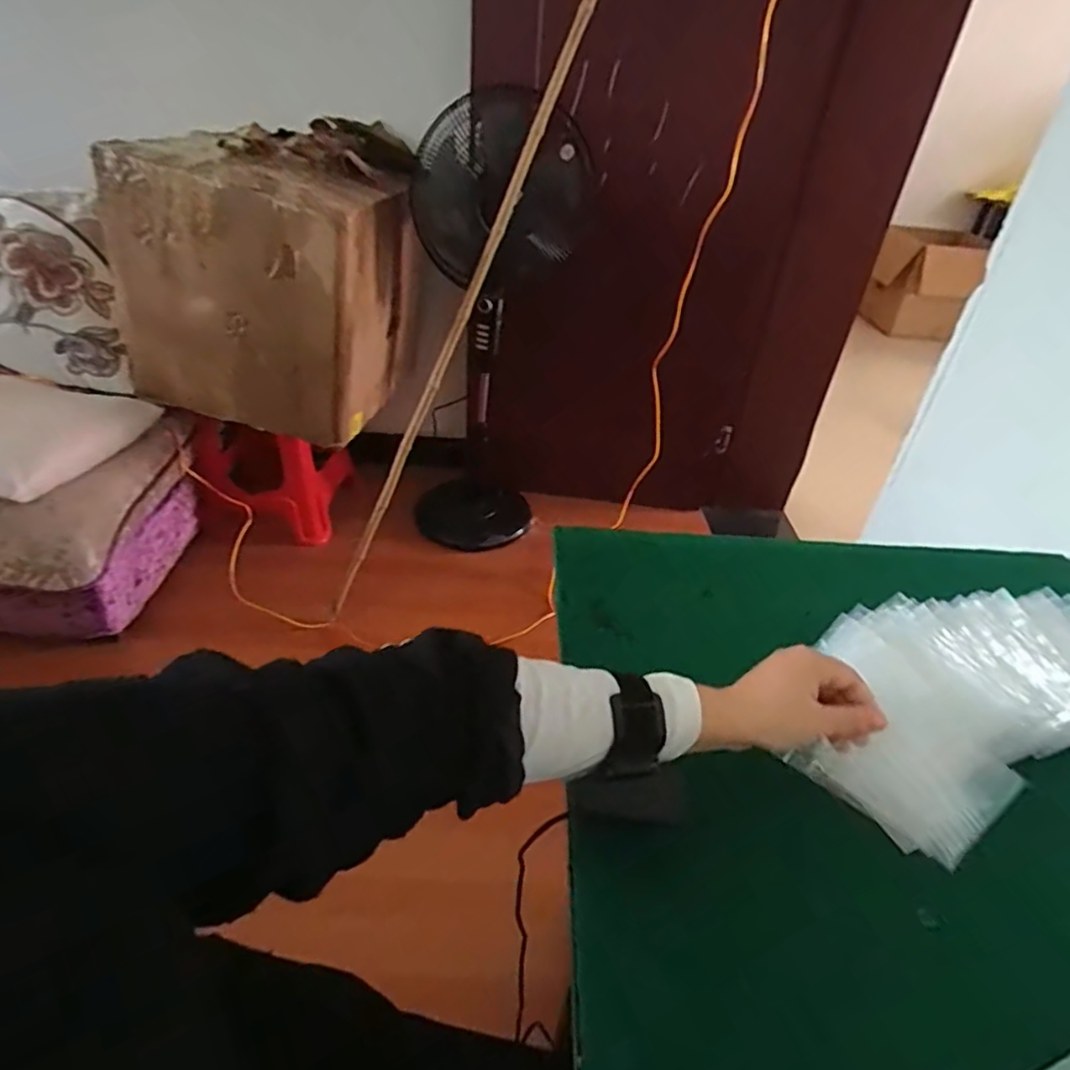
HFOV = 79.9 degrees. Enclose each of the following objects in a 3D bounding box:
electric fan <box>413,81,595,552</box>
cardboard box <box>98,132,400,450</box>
[{"bbox_3d":[-0.098,-0.526,1.752,0.402,1.139,0.502,6,37,1],"label":"electric fan"},{"bbox_3d":[-0.637,-0.579,1.513,0.621,0.560,0.358,12,37,9],"label":"cardboard box"}]

